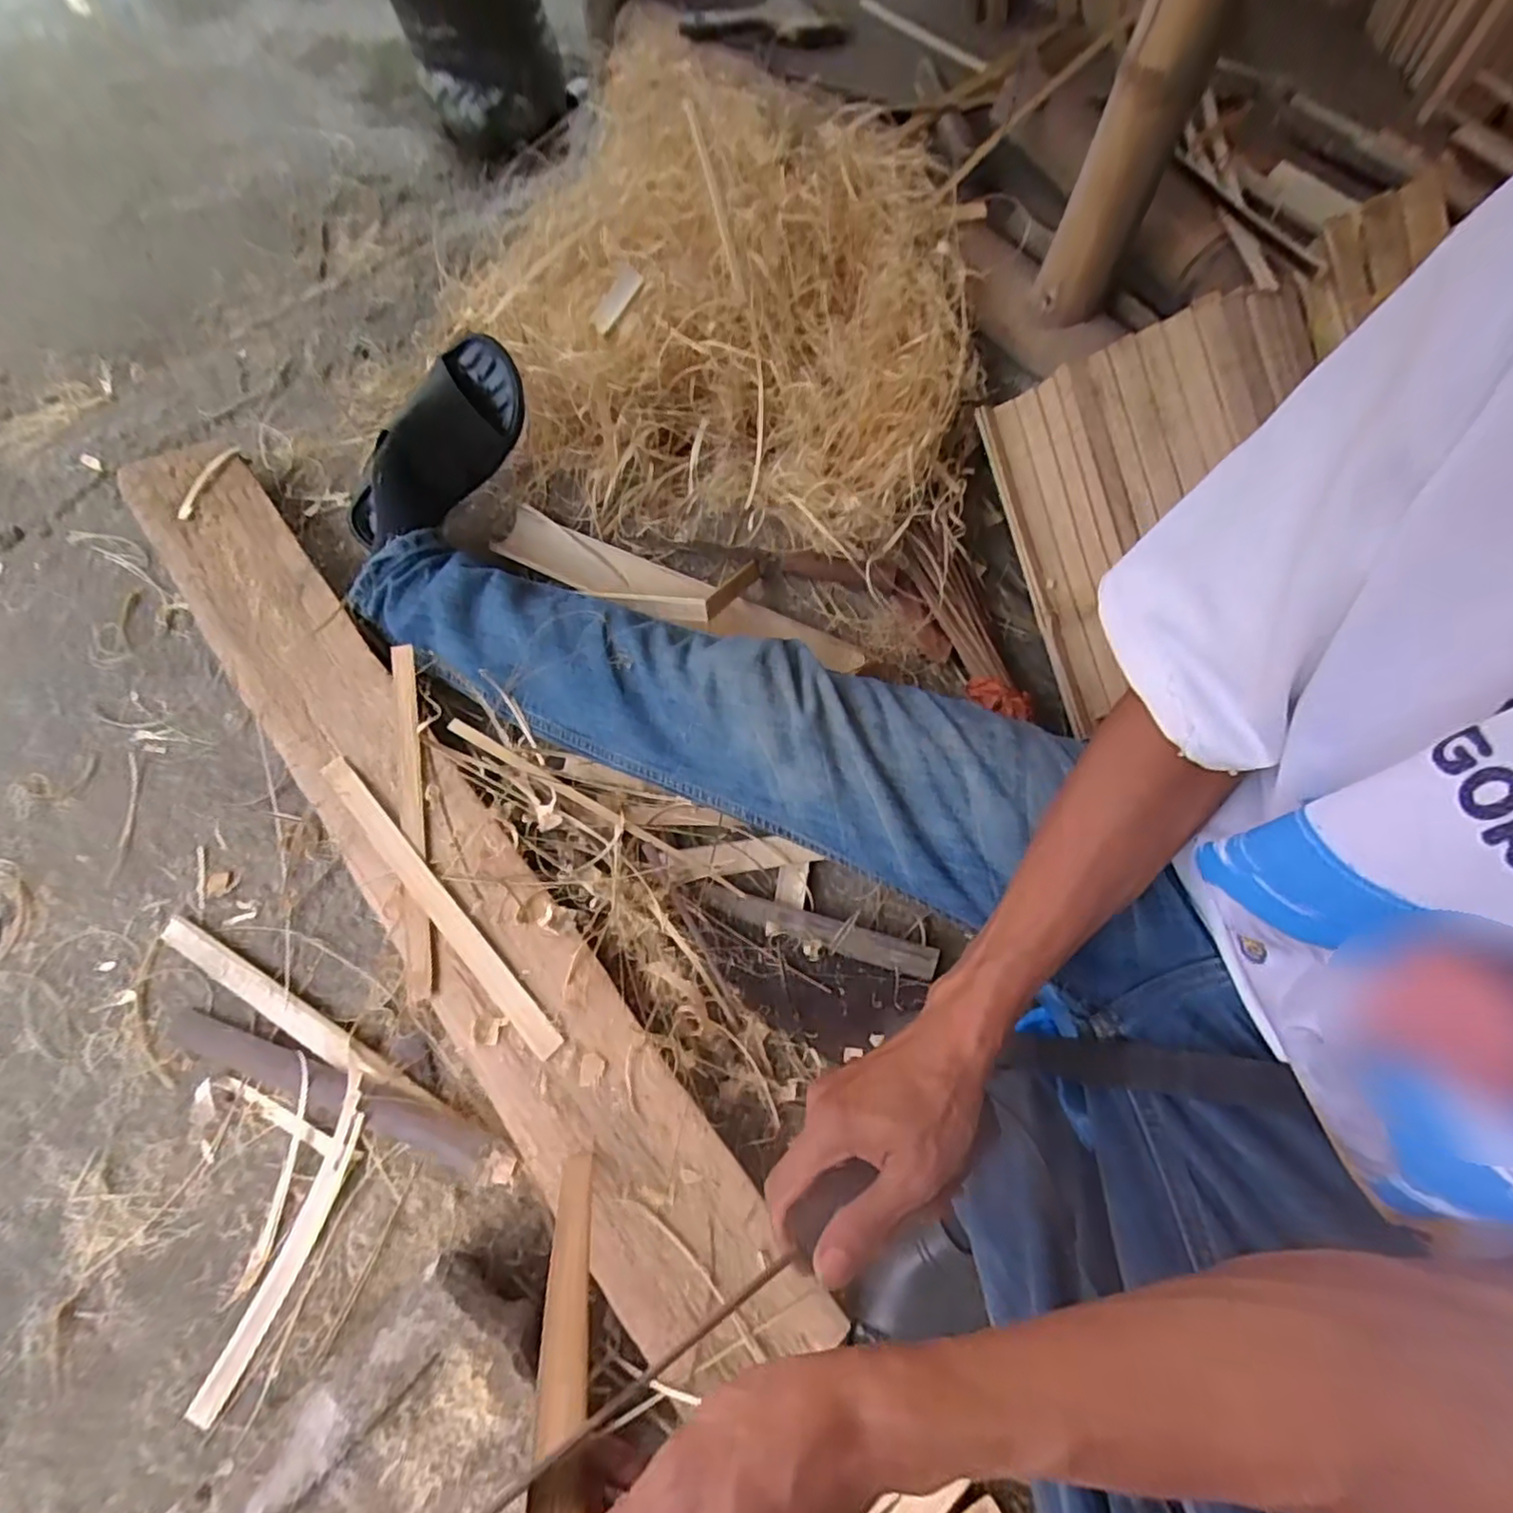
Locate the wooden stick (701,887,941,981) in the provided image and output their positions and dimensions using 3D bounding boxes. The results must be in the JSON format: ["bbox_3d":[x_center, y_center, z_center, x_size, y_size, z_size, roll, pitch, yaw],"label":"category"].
[{"bbox_3d":[0.058,0.161,0.617,0.222,0.013,0.027,16,67,5],"label":"wooden stick"}]

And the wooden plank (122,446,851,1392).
[{"bbox_3d":[-0.325,0.067,0.608,0.148,0.029,1.023,-37,75,-14],"label":"wooden plank"}]

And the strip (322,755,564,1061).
[{"bbox_3d":[-0.283,0.124,0.583,0.024,0.006,0.337,-40,76,-20],"label":"strip"}]

